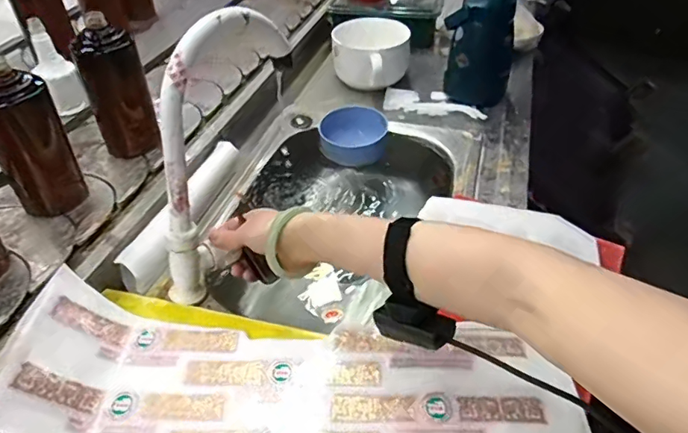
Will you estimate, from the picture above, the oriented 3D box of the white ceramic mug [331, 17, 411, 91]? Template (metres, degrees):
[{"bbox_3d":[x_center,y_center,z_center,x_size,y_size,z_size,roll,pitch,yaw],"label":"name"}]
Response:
[{"bbox_3d":[0.051,-0.301,0.928,0.146,0.081,0.159,3,43,1],"label":"white ceramic mug"}]

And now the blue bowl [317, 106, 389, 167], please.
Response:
[{"bbox_3d":[0.016,-0.133,0.808,0.110,0.052,0.093,-2,43,-5],"label":"blue bowl"}]

